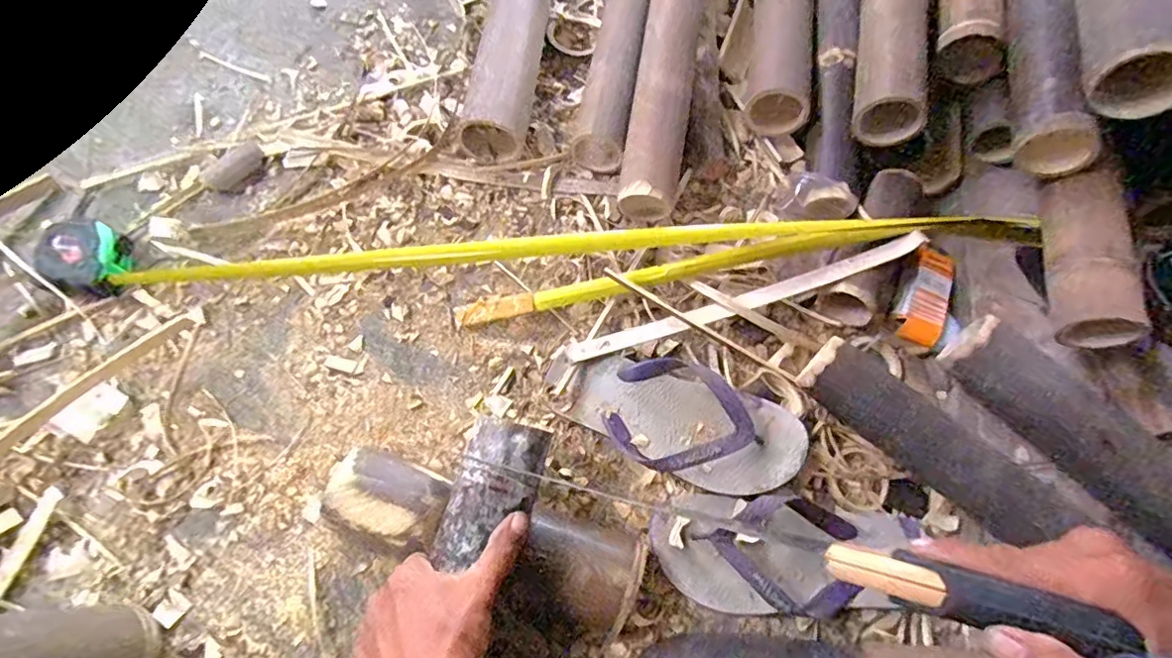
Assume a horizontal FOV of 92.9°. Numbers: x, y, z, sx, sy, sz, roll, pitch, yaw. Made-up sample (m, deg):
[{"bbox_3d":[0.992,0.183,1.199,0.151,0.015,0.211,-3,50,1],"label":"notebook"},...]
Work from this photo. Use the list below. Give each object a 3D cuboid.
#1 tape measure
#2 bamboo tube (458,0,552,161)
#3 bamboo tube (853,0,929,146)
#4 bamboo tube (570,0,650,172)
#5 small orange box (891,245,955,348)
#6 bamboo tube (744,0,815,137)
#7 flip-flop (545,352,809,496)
[{"bbox_3d":[-0.050,-0.083,0.599,1.027,0.073,0.131,-1,68,-5],"label":"tape measure"},{"bbox_3d":[-0.081,-0.535,0.771,0.077,0.087,0.699,6,68,-2],"label":"bamboo tube"},{"bbox_3d":[0.383,-0.440,0.686,0.082,0.068,0.506,15,68,2],"label":"bamboo tube"},{"bbox_3d":[0.040,-0.341,0.711,0.064,0.067,0.299,12,68,1],"label":"bamboo tube"},{"bbox_3d":[0.387,-0.037,0.635,0.051,0.033,0.109,26,71,7],"label":"small orange box"},{"bbox_3d":[0.281,-0.515,0.779,0.075,0.084,0.578,10,68,0],"label":"bamboo tube"},{"bbox_3d":[0.086,0.084,0.550,0.254,0.059,0.111,19,68,3],"label":"flip-flop"}]

